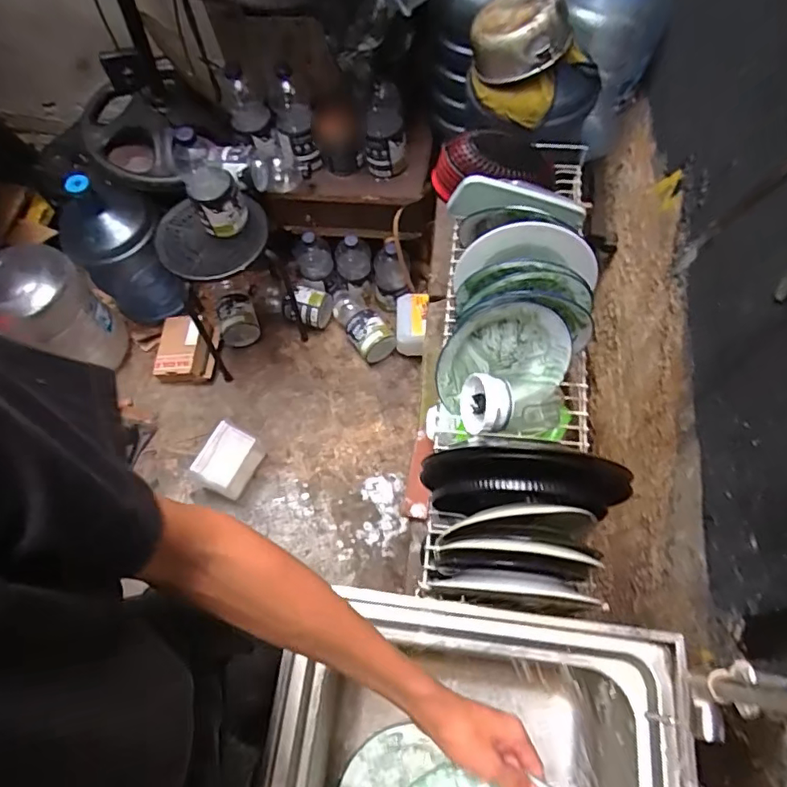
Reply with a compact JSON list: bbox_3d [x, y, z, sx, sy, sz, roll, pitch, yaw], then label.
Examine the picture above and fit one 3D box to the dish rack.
[{"bbox_3d":[0.190,-0.062,0.779,0.234,0.210,0.685,6,65,4],"label":"dish rack"}]

